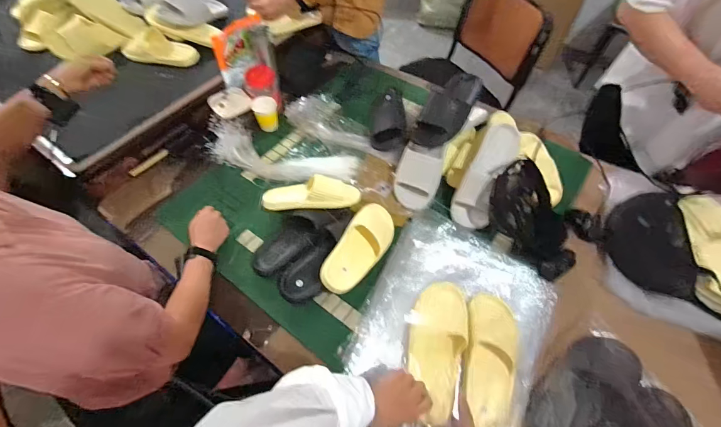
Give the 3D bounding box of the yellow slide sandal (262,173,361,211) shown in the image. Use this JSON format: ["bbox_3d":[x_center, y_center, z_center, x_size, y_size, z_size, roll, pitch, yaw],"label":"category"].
[{"bbox_3d":[-0.122,-0.051,0.860,0.235,0.066,0.087,2,57,1],"label":"yellow slide sandal"}]

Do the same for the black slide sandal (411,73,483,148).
[{"bbox_3d":[0.234,-0.281,0.900,0.110,0.076,0.256,35,79,20],"label":"black slide sandal"}]

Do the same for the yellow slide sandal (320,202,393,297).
[{"bbox_3d":[0.004,0.073,0.795,0.098,0.064,0.238,24,60,14],"label":"yellow slide sandal"}]

